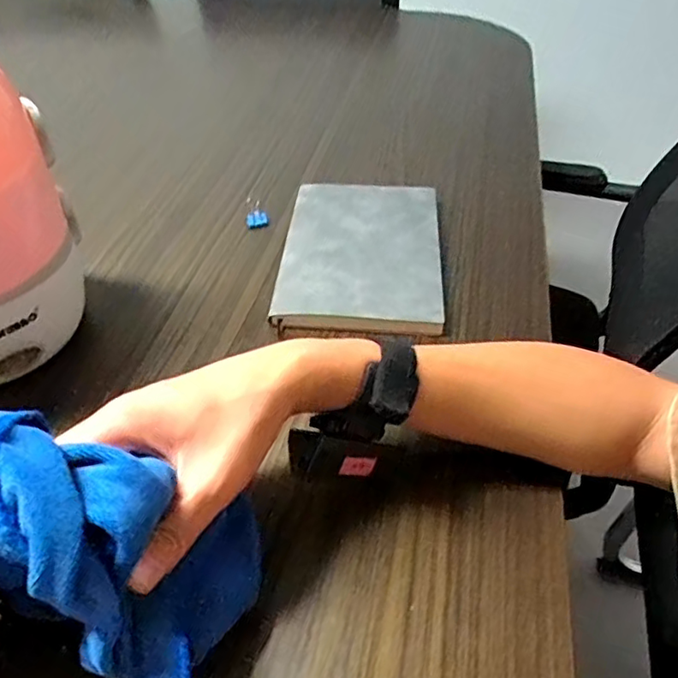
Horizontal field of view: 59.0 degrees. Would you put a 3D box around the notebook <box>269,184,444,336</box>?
[{"bbox_3d":[0.021,-0.085,0.578,0.146,0.021,0.209,4,45,4],"label":"notebook"}]

